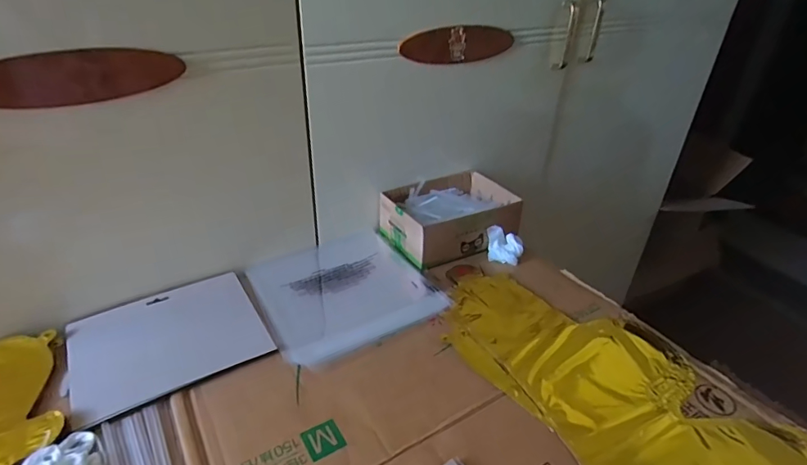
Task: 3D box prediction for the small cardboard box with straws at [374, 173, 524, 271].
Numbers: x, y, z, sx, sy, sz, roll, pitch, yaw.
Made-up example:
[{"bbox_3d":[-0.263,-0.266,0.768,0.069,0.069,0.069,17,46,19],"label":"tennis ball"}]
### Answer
[{"bbox_3d":[0.074,-0.027,0.727,0.191,0.066,0.145,-16,37,-27],"label":"small cardboard box with straws"}]

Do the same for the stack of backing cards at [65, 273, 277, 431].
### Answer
[{"bbox_3d":[-0.263,0.117,0.518,0.188,0.009,0.157,-18,38,-29],"label":"stack of backing cards"}]

